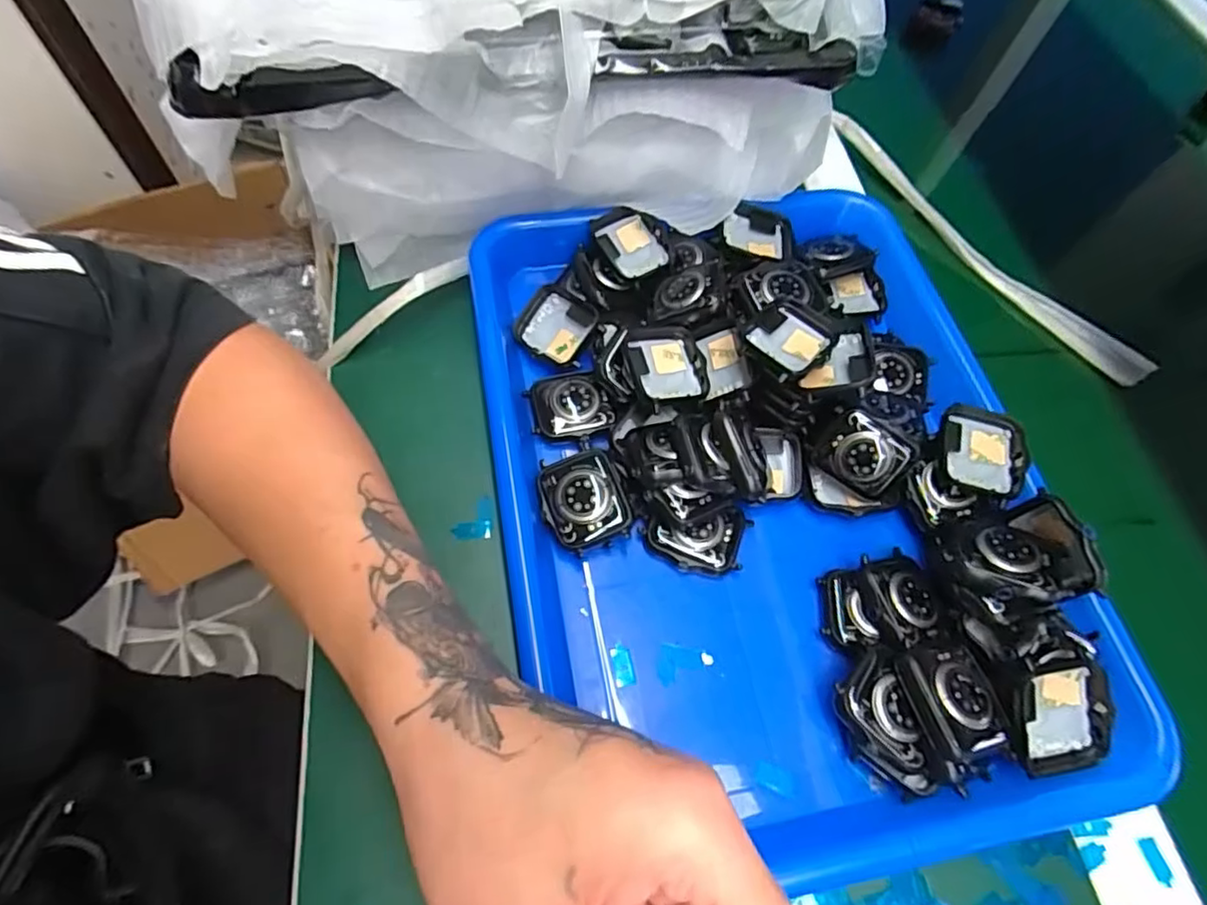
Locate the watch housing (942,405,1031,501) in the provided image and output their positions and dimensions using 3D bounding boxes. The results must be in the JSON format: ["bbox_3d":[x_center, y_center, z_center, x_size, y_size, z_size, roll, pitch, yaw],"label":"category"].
[{"bbox_3d":[0.177,0.001,0.292,0.036,0.012,0.039,17,63,5],"label":"watch housing"}]

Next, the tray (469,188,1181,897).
[{"bbox_3d":[0.077,0.004,0.299,0.251,0.046,0.327,-8,64,-8],"label":"tray"}]

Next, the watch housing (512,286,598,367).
[{"bbox_3d":[-0.025,-0.067,0.334,0.042,0.012,0.036,32,89,14],"label":"watch housing"}]

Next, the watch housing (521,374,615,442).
[{"bbox_3d":[-0.017,-0.024,0.317,0.040,0.008,0.034,-8,64,-8],"label":"watch housing"}]

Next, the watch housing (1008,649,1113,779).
[{"bbox_3d":[0.177,0.102,0.245,0.040,0.011,0.045,-12,93,-2],"label":"watch housing"}]

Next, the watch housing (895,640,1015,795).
[{"bbox_3d":[0.138,0.102,0.245,0.033,0.016,0.049,-8,64,-8],"label":"watch housing"}]

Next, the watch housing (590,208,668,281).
[{"bbox_3d":[0.015,-0.116,0.350,0.034,0.011,0.044,-26,80,-14],"label":"watch housing"}]

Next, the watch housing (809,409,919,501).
[{"bbox_3d":[0.122,0.001,0.296,0.041,0.034,0.006,34,22,5],"label":"watch housing"}]

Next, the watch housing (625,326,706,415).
[{"bbox_3d":[0.032,-0.040,0.311,0.036,0.017,0.045,-10,64,-9],"label":"watch housing"}]

